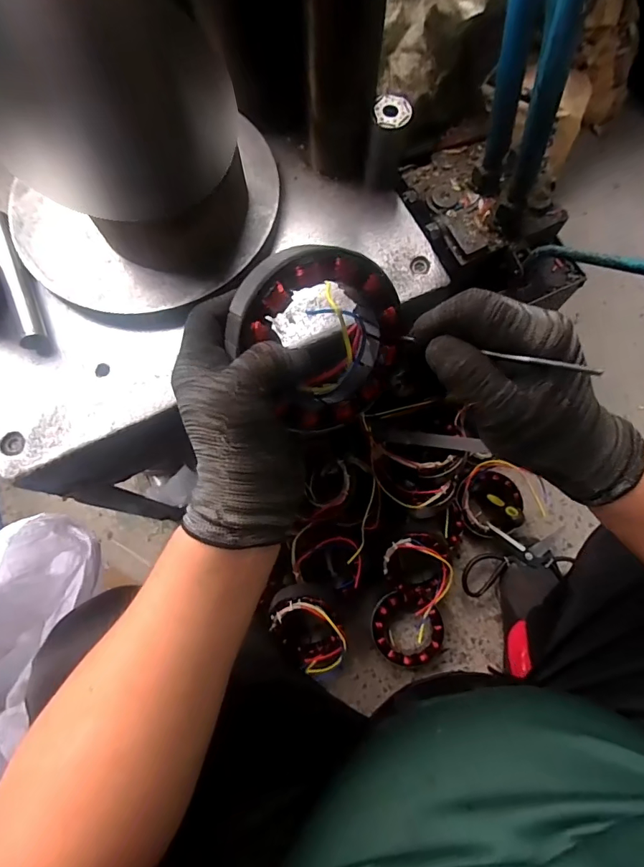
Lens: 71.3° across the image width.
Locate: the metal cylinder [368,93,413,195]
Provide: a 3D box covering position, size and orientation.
[{"bbox_3d":[0.064,-0.283,0.445,0.033,0.079,0.032,1,75,0],"label":"metal cylinder"}]

